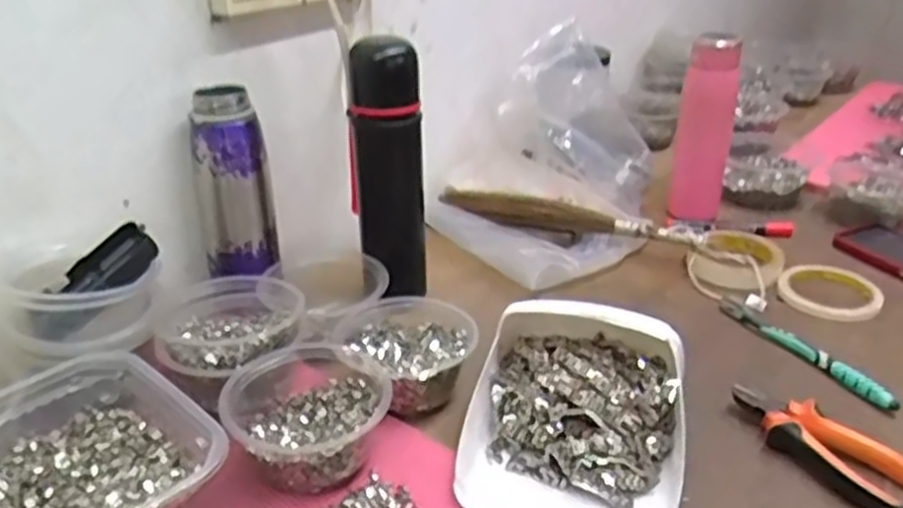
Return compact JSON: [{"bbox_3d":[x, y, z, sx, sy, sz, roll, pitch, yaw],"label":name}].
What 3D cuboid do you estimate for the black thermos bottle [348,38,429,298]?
[{"bbox_3d":[-0.059,-0.076,0.706,0.069,0.227,0.061,-4,28,-5],"label":"black thermos bottle"}]

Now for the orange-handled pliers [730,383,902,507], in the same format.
[{"bbox_3d":[0.276,0.141,0.562,0.056,0.022,0.147,-19,35,-32],"label":"orange-handled pliers"}]

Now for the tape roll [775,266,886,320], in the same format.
[{"bbox_3d":[0.391,0.040,0.787,0.108,0.008,0.092,-11,32,-20],"label":"tape roll"}]

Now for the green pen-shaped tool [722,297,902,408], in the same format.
[{"bbox_3d":[0.316,0.081,0.688,0.016,0.010,0.186,-15,33,-26],"label":"green pen-shaped tool"}]

